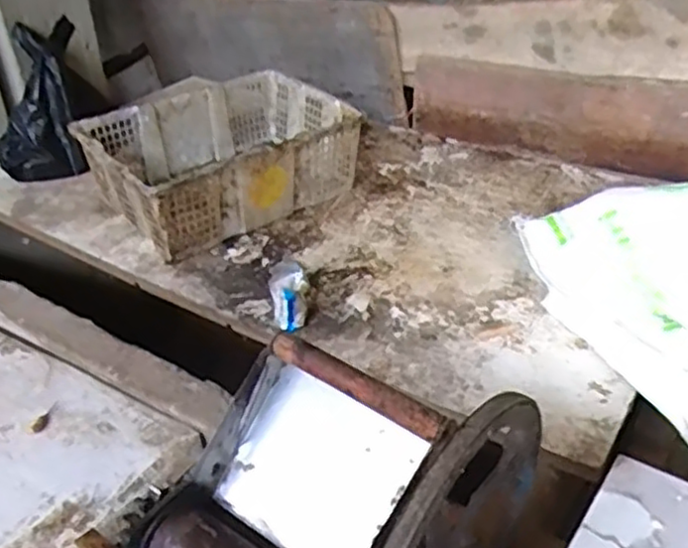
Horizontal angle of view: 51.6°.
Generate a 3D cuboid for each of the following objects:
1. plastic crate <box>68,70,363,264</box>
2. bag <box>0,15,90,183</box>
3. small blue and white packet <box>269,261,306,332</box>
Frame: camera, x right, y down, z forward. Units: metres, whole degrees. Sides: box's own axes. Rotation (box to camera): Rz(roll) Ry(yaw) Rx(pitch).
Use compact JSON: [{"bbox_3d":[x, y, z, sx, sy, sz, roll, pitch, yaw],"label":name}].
[{"bbox_3d":[-0.244,-0.229,1.430,0.470,0.173,0.358,-25,41,-29],"label":"plastic crate"},{"bbox_3d":[-0.652,-0.375,1.517,0.174,0.154,0.351,-5,71,-5],"label":"bag"},{"bbox_3d":[-0.088,0.036,1.135,0.054,0.051,0.156,-6,36,-6],"label":"small blue and white packet"}]

